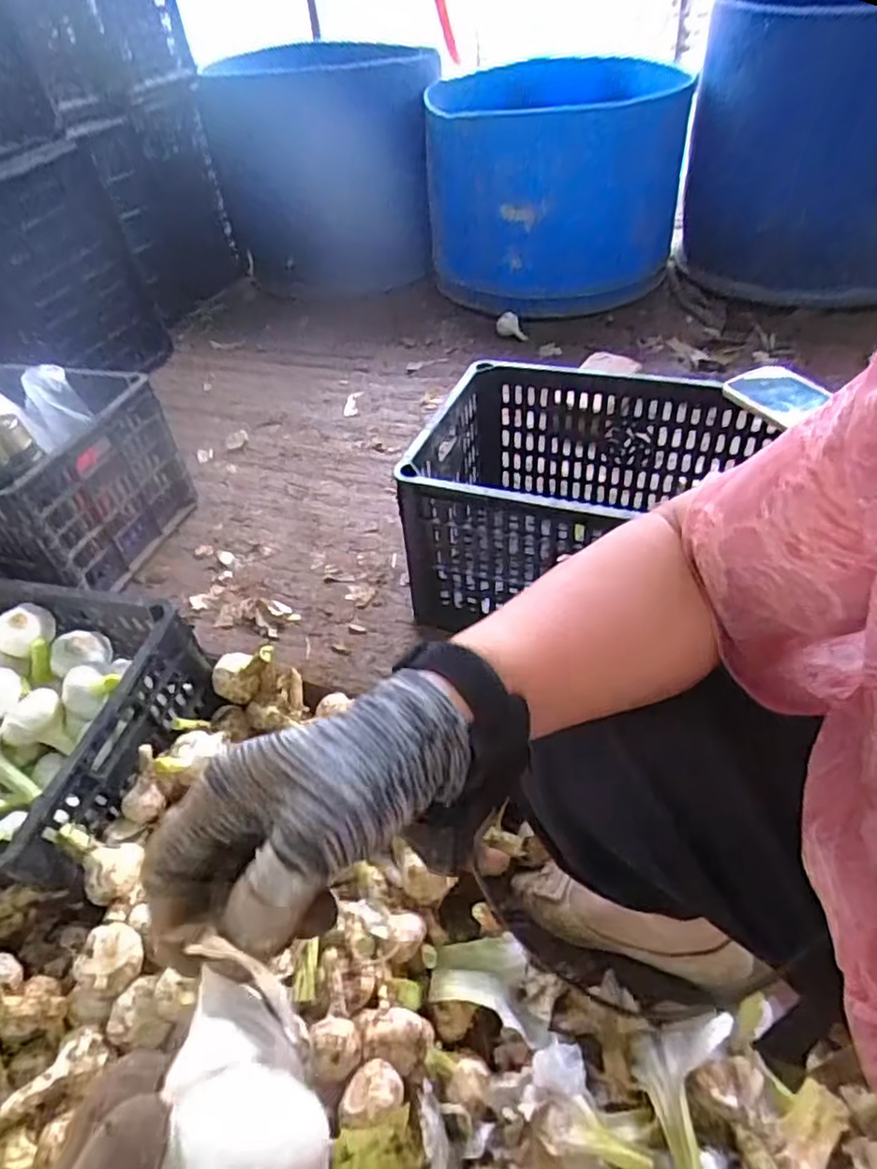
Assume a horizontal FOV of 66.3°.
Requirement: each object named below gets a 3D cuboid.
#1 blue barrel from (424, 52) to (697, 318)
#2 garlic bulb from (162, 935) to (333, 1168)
[{"bbox_3d":[0.226,-0.771,1.310,0.381,0.383,0.384,28,55,30],"label":"blue barrel"},{"bbox_3d":[-0.059,0.162,0.165,0.044,0.049,0.142,-4,15,4],"label":"garlic bulb"}]

